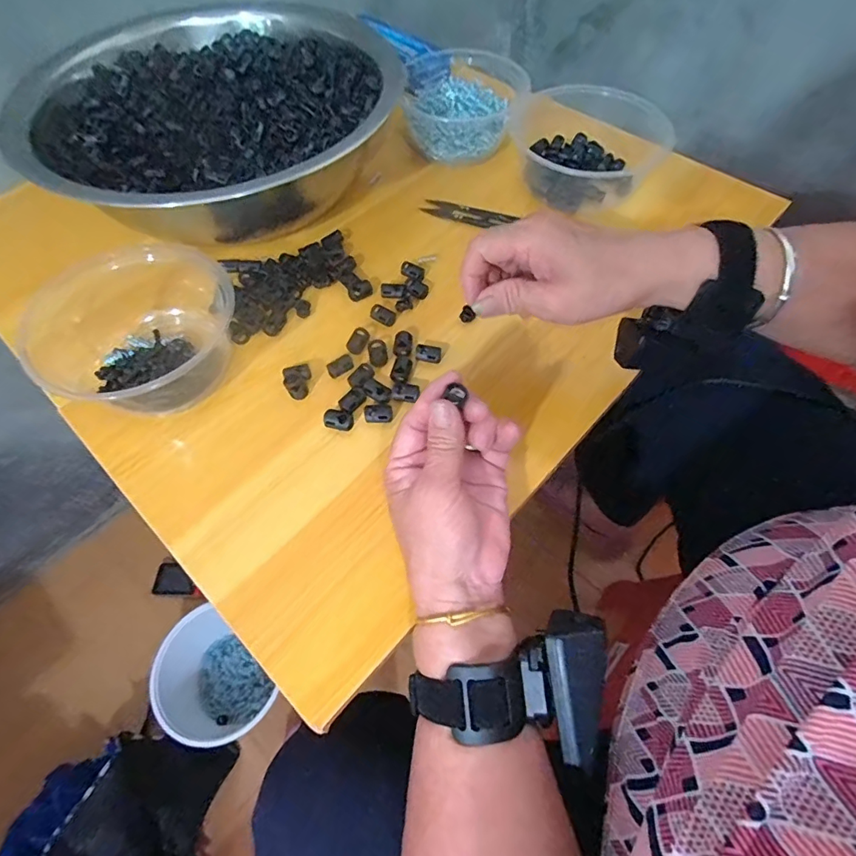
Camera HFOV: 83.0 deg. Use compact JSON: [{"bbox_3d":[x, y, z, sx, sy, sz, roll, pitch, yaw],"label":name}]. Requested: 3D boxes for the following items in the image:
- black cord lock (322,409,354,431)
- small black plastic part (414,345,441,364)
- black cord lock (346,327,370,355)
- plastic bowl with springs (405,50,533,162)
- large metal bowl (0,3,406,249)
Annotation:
[{"bbox_3d":[-0.064,-0.005,0.345,0.021,0.010,0.015,20,62,12],"label":"black cord lock"},{"bbox_3d":[0.000,-0.058,0.376,0.020,0.009,0.012,5,60,3],"label":"small black plastic part"},{"bbox_3d":[-0.055,-0.069,0.381,0.014,0.006,0.021,22,62,13],"label":"black cord lock"},{"bbox_3d":[0.031,-0.331,0.499,0.116,0.051,0.127,0,60,0],"label":"plastic bowl with springs"},{"bbox_3d":[-0.208,-0.289,0.453,0.296,0.089,0.286,0,60,0],"label":"large metal bowl"}]

